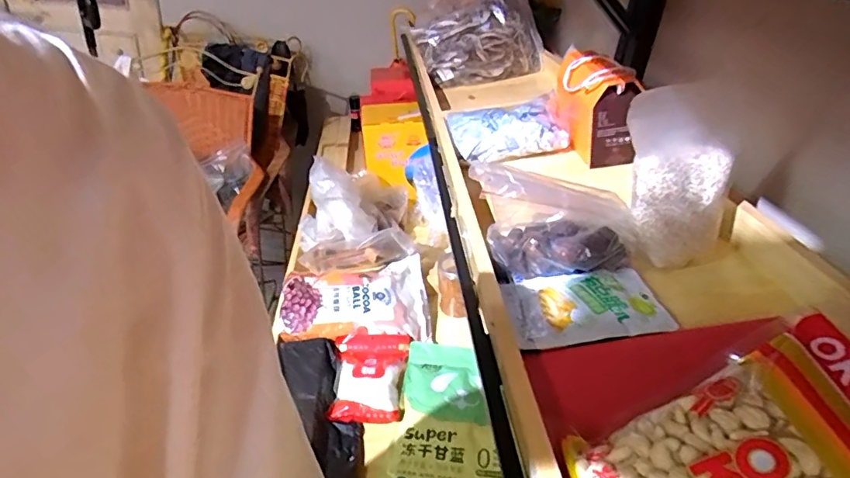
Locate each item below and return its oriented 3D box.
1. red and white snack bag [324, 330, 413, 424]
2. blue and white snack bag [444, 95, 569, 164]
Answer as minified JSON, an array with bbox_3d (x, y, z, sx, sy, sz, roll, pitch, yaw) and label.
[{"bbox_3d":[-0.106,0.253,0.954,0.136,0.034,0.193,5,31,-1],"label":"red and white snack bag"},{"bbox_3d":[0.140,-0.193,0.897,0.182,0.071,0.138,-1,32,-12],"label":"blue and white snack bag"}]

